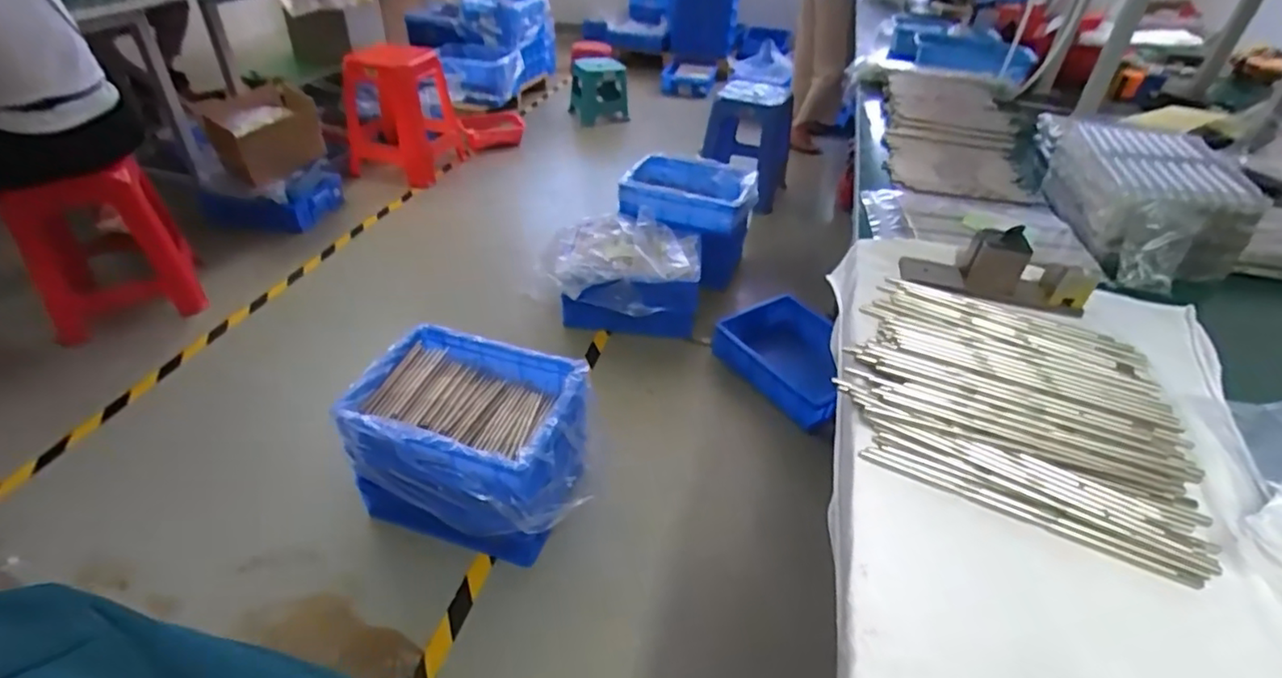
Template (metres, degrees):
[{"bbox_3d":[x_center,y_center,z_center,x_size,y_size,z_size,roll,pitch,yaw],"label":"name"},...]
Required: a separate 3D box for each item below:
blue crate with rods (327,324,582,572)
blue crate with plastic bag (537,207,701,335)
[{"bbox_3d":[-0.332,0.231,1.276,0.439,0.306,0.350,10,39,9],"label":"blue crate with rods"},{"bbox_3d":[-0.047,-0.187,1.891,0.439,0.275,0.281,-3,39,-8],"label":"blue crate with plastic bag"}]

